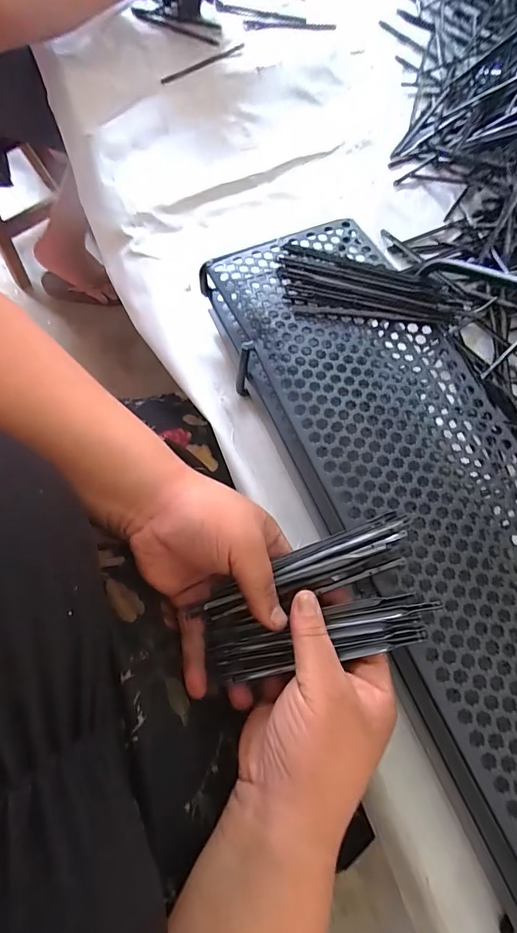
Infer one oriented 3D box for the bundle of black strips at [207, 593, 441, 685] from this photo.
[{"bbox_3d":[0.037,0.105,0.259,0.140,0.014,0.030,-15,71,7],"label":"bundle of black strips"}]

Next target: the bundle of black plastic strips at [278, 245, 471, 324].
[{"bbox_3d":[0.088,-0.142,0.334,0.151,0.015,0.066,18,73,5],"label":"bundle of black plastic strips"}]

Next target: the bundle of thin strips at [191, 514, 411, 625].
[{"bbox_3d":[0.030,0.070,0.269,0.146,0.011,0.032,-24,73,2],"label":"bundle of thin strips"}]

